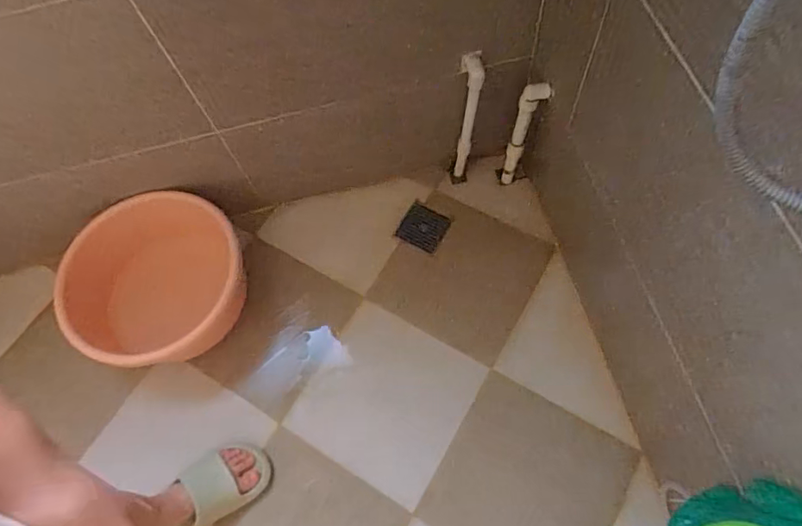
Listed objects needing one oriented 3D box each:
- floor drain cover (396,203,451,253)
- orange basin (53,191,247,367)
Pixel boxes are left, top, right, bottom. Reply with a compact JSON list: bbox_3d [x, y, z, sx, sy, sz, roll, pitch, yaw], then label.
[{"bbox_3d":[0.050,-0.077,1.120,0.094,0.007,0.090,26,80,9],"label":"floor drain cover"},{"bbox_3d":[-0.482,0.042,0.998,0.283,0.174,0.333,12,67,8],"label":"orange basin"}]

